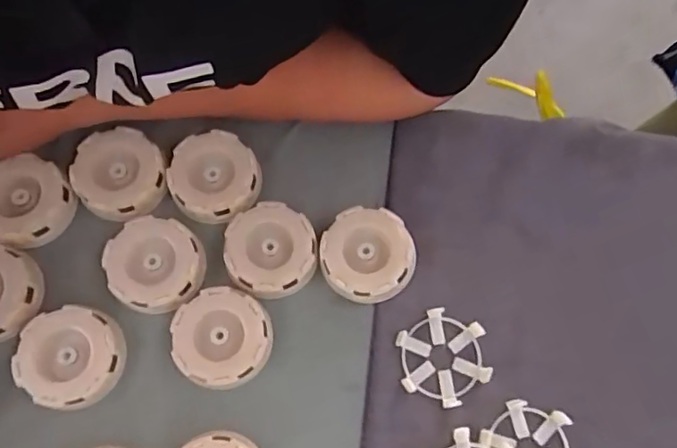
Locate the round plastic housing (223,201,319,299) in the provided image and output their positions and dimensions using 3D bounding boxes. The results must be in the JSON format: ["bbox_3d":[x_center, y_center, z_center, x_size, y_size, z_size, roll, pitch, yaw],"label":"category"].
[{"bbox_3d":[-0.045,0.019,0.380,0.058,0.025,0.059,1,73,-2],"label":"round plastic housing"}]

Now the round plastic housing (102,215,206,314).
[{"bbox_3d":[-0.121,0.029,0.376,0.060,0.023,0.060,1,73,-2],"label":"round plastic housing"}]

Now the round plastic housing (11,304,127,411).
[{"bbox_3d":[-0.169,0.085,0.360,0.059,0.025,0.059,1,73,-2],"label":"round plastic housing"}]

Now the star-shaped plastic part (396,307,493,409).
[{"bbox_3d":[0.067,0.085,0.363,0.054,0.013,0.059,-8,73,-5],"label":"star-shaped plastic part"}]

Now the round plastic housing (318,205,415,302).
[{"bbox_3d":[0.018,0.021,0.377,0.060,0.025,0.059,1,73,-2],"label":"round plastic housing"}]

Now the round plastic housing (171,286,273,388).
[{"bbox_3d":[-0.073,0.074,0.366,0.061,0.029,0.059,1,73,-2],"label":"round plastic housing"}]

